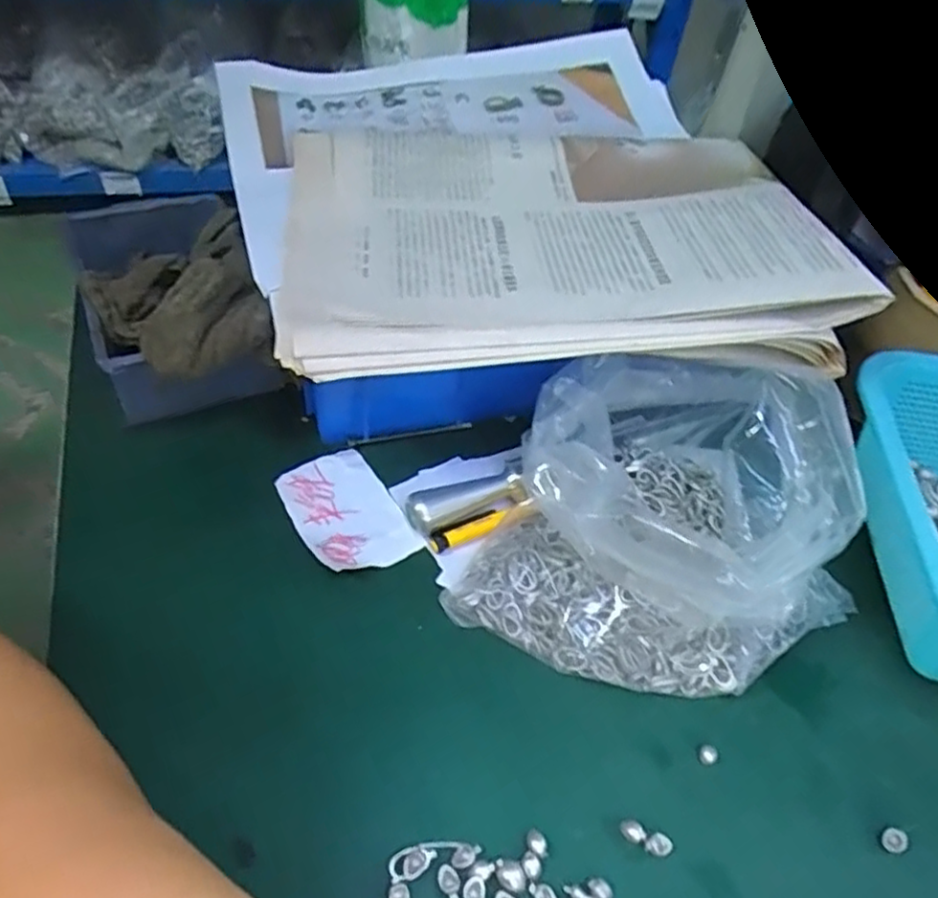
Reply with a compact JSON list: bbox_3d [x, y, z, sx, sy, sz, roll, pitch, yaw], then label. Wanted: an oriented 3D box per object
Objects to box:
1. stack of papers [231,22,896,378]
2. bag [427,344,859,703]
[{"bbox_3d":[0.017,-0.164,0.408,0.299,0.040,0.343,-8,51,-13],"label":"stack of papers"},{"bbox_3d":[0.104,0.034,0.330,0.174,0.093,0.157,25,51,15],"label":"bag"}]

